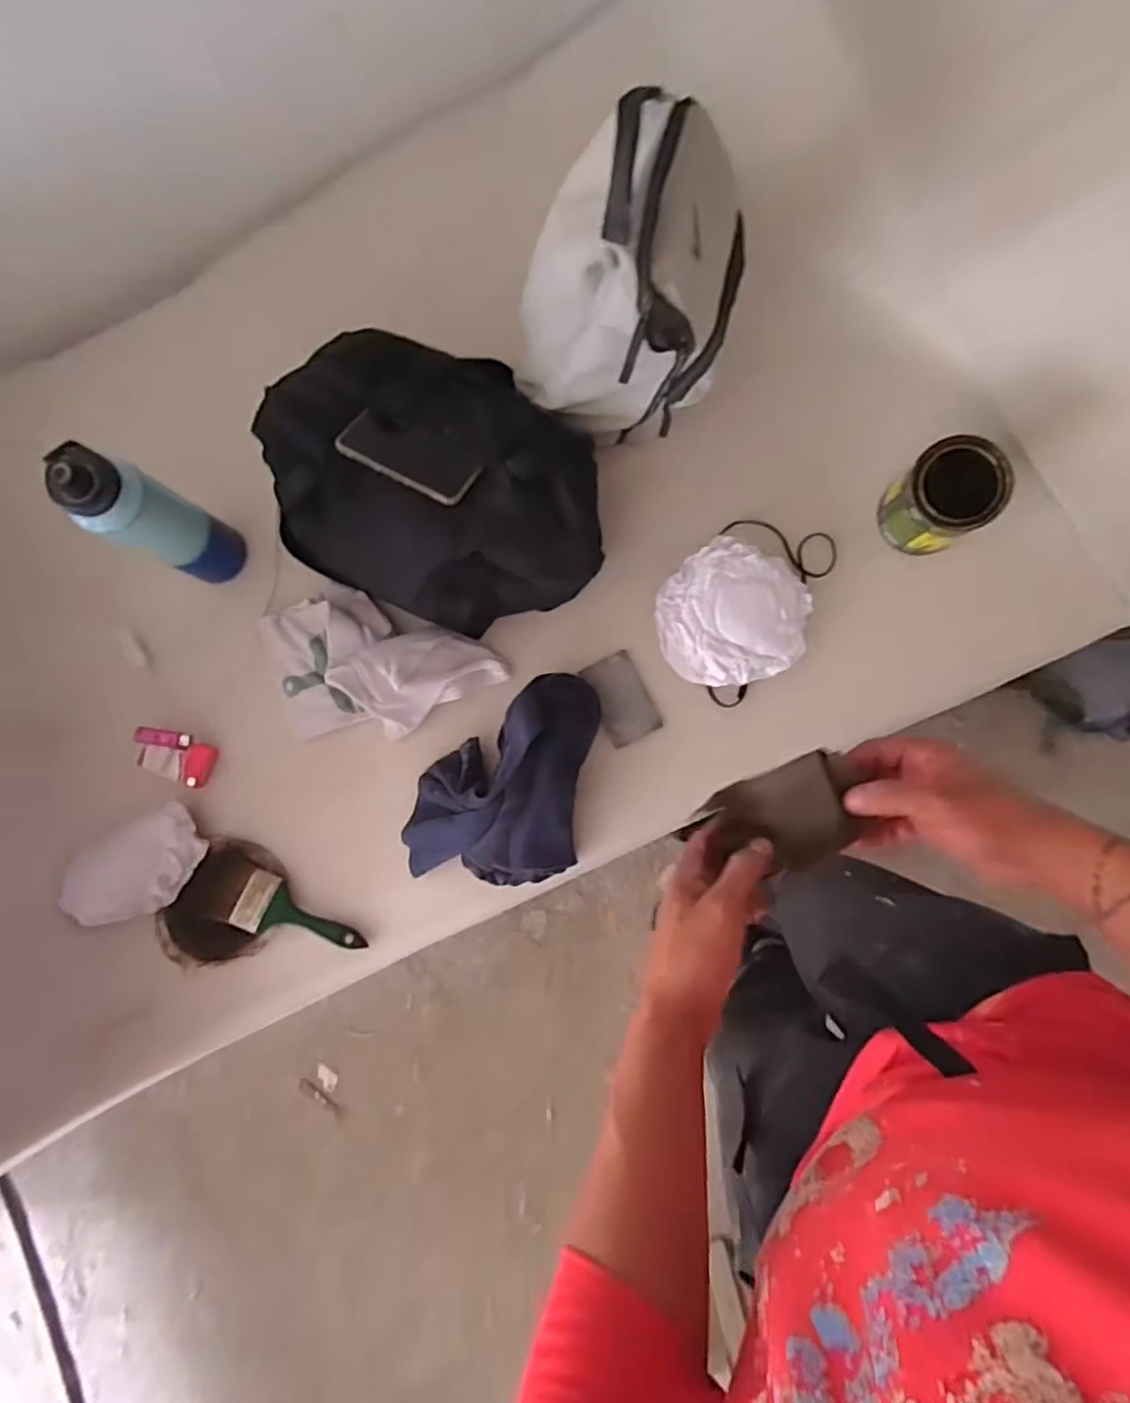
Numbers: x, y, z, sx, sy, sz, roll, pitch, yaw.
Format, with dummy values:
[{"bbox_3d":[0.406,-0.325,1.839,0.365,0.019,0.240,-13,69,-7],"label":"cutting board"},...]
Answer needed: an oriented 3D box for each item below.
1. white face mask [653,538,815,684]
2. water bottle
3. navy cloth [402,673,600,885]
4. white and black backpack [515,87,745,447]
[{"bbox_3d":[0.214,-0.113,0.869,0.186,0.057,0.175,-19,85,4],"label":"white face mask"},{"bbox_3d":[-0.484,-0.213,0.797,0.063,0.265,0.080,23,89,6],"label":"water bottle"},{"bbox_3d":[-0.084,0.092,0.843,0.217,0.093,0.271,9,87,6],"label":"navy cloth"},{"bbox_3d":[0.055,-0.440,0.734,0.246,0.337,0.199,13,87,6],"label":"white and black backpack"}]

